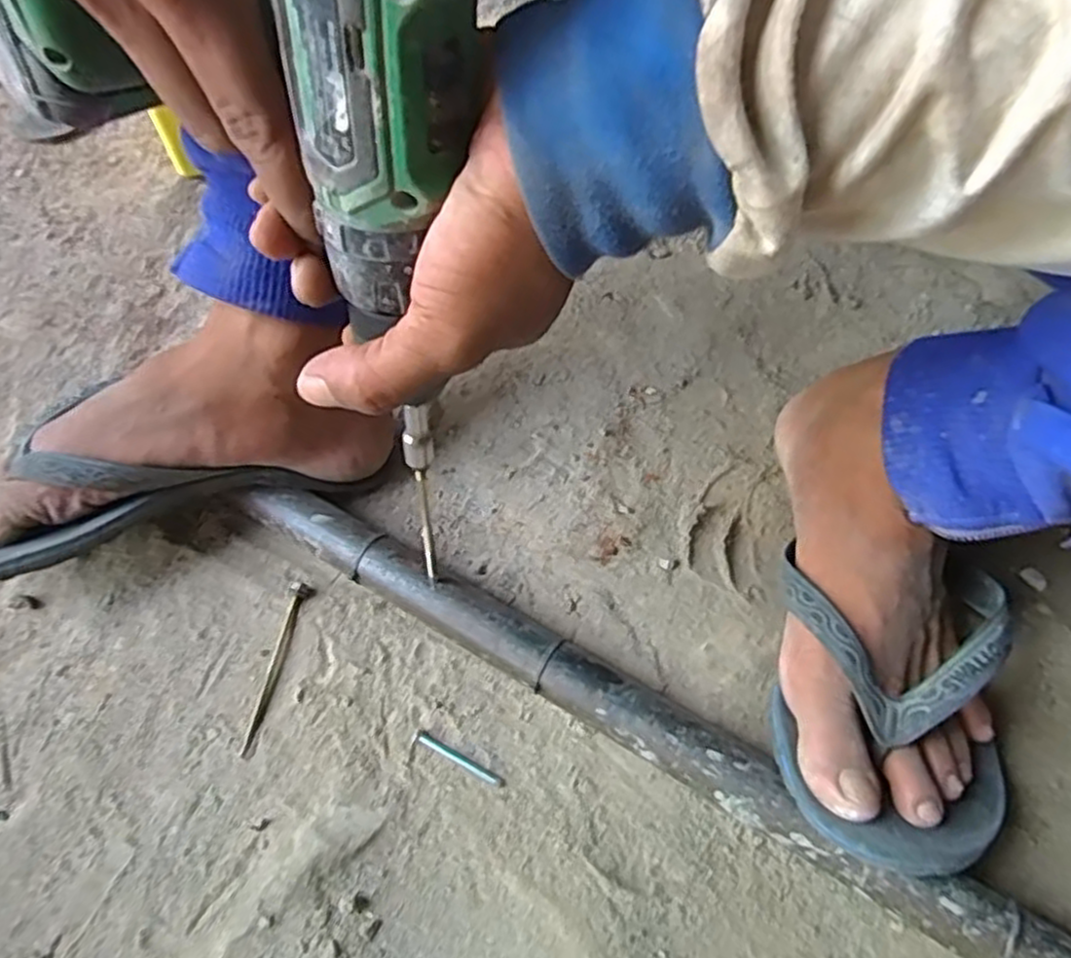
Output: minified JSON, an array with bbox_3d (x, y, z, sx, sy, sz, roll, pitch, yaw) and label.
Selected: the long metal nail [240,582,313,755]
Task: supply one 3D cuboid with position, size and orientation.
[{"bbox_3d":[-0.142,0.100,0.400,0.011,0.005,0.095,6,61,7],"label":"long metal nail"}]

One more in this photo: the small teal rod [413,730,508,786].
[{"bbox_3d":[-0.039,0.140,0.370,0.051,0.004,0.005,24,65,16],"label":"small teal rod"}]

